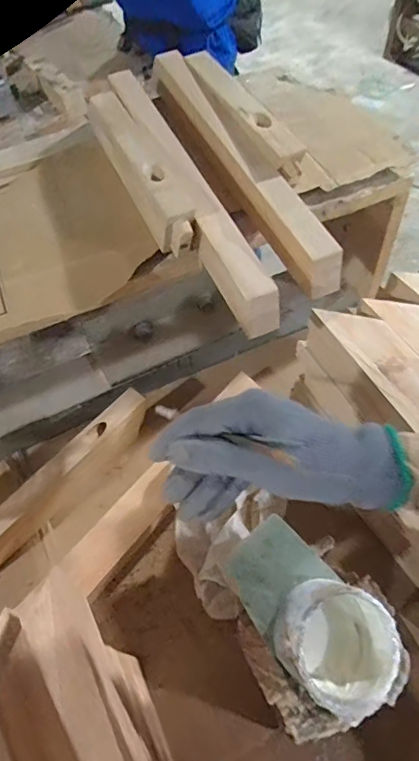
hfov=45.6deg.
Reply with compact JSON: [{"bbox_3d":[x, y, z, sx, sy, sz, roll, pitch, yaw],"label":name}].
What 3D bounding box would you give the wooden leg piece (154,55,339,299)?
[{"bbox_3d":[0.024,-0.242,0.534,0.028,0.044,0.403,-21,58,-10],"label":"wooden leg piece"}]

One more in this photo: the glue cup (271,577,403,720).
[{"bbox_3d":[0.100,0.202,0.379,0.082,0.062,0.102,-40,63,-21],"label":"glue cup"}]

